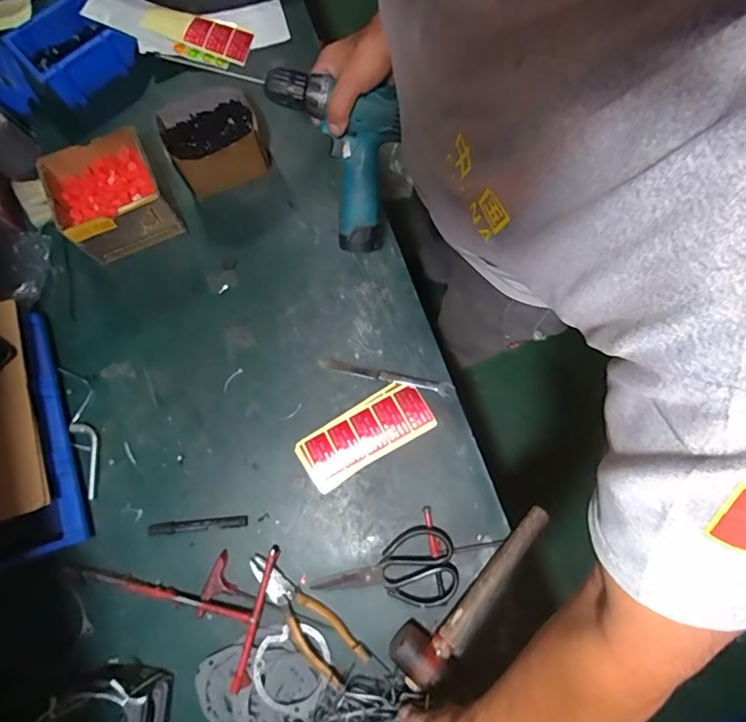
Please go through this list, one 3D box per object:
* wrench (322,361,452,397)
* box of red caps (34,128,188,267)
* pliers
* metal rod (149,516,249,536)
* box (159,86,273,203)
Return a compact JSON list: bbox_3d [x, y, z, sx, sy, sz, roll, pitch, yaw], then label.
[{"bbox_3d":[0.018,0.025,0.703,0.203,0.008,0.022,10,77,3],"label":"wrench"},{"bbox_3d":[-0.396,-0.250,0.723,0.148,0.109,0.136,-24,77,-5],"label":"box of red caps"},{"bbox_3d":[-0.096,0.340,0.620,0.060,0.017,0.195,-44,80,-9],"label":"pliers"},{"bbox_3d":[-0.247,0.232,0.654,0.137,0.006,0.015,-6,76,0],"label":"metal rod"},{"bbox_3d":[-0.251,-0.349,0.753,0.143,0.092,0.131,-25,77,-5],"label":"box"}]

